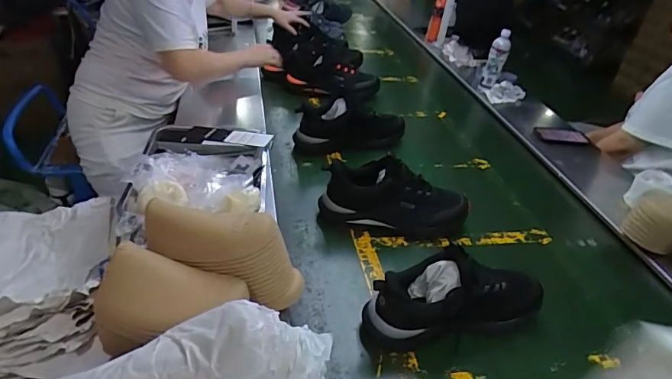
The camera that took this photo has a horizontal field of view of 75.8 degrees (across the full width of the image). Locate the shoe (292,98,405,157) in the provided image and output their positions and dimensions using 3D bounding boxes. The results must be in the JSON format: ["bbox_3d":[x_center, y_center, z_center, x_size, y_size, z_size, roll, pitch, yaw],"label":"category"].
[{"bbox_3d":[0.036,-0.168,1.161,0.287,0.147,0.118,5,37,-1],"label":"shoe"}]

